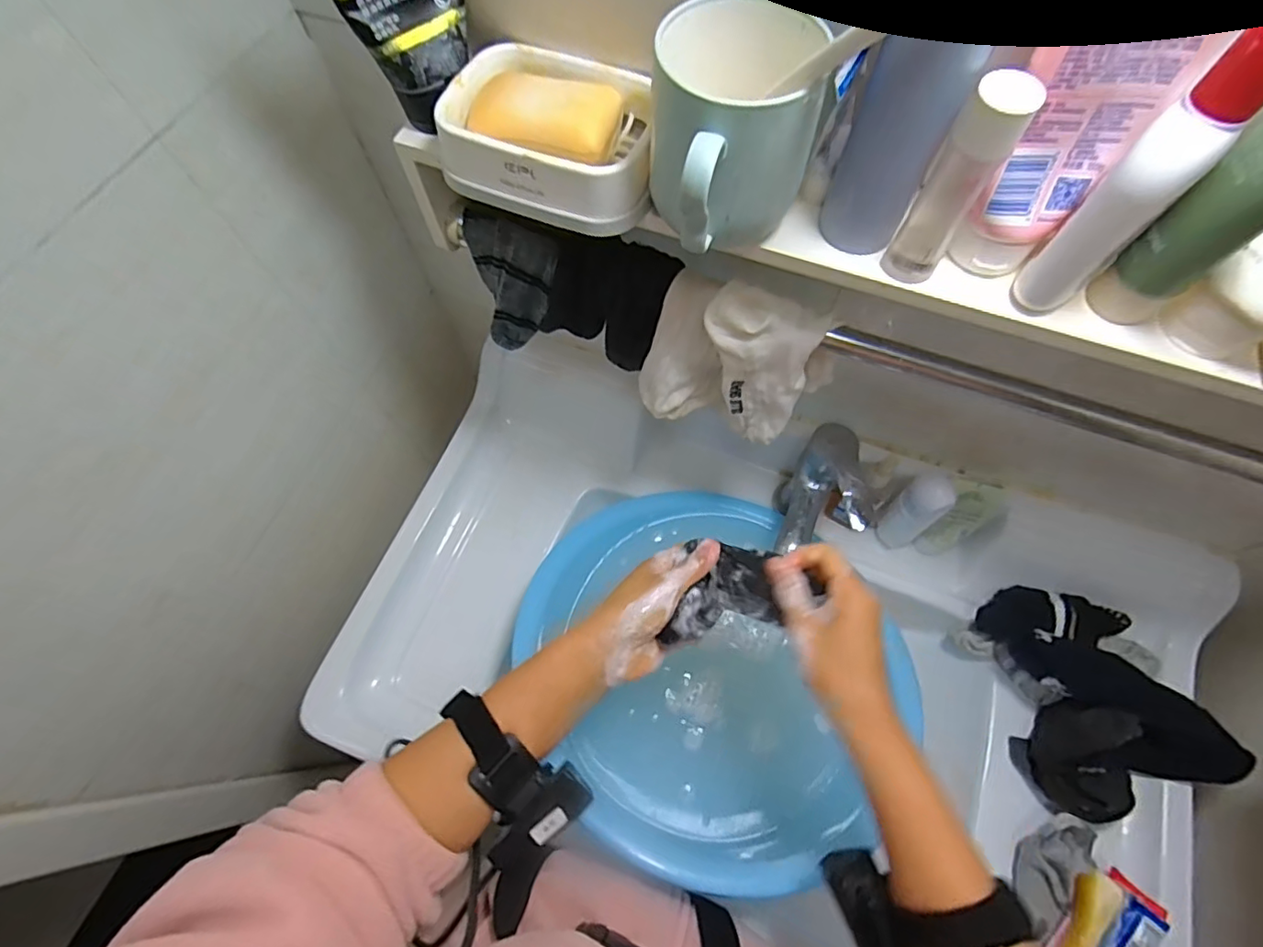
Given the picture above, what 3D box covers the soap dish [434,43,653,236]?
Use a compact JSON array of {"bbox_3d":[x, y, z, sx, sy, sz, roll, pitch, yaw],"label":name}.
[{"bbox_3d":[-0.043,-0.193,0.327,0.125,0.042,0.090,17,68,8],"label":"soap dish"}]

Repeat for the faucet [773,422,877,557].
[{"bbox_3d":[0.180,0.020,0.526,0.073,0.098,0.113,25,70,11],"label":"faucet"}]

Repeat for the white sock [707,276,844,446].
[{"bbox_3d":[0.094,-0.079,0.422,0.082,0.123,0.044,24,69,11],"label":"white sock"}]

